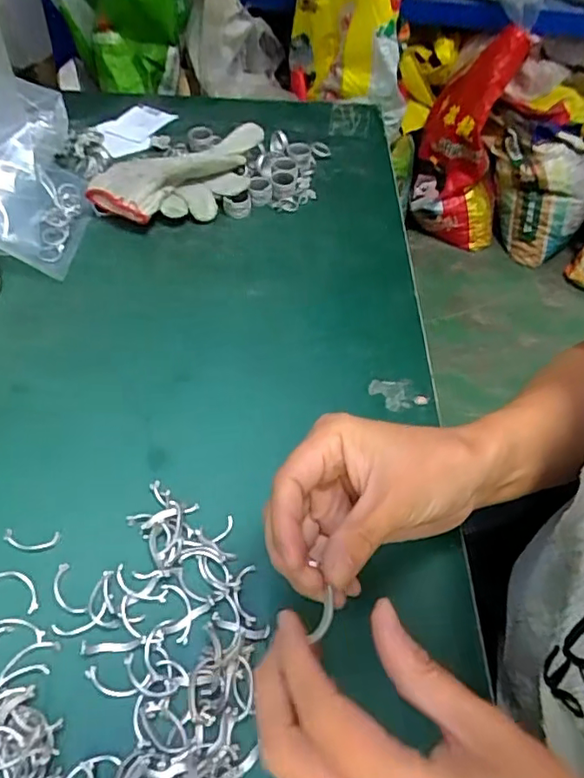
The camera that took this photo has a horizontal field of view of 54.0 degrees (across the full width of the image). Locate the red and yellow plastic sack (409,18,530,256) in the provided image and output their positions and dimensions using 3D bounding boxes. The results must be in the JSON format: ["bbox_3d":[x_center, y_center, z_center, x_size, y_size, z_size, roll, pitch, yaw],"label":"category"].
[{"bbox_3d":[0.503,-0.681,1.629,0.269,0.560,0.191,12,51,4],"label":"red and yellow plastic sack"}]

